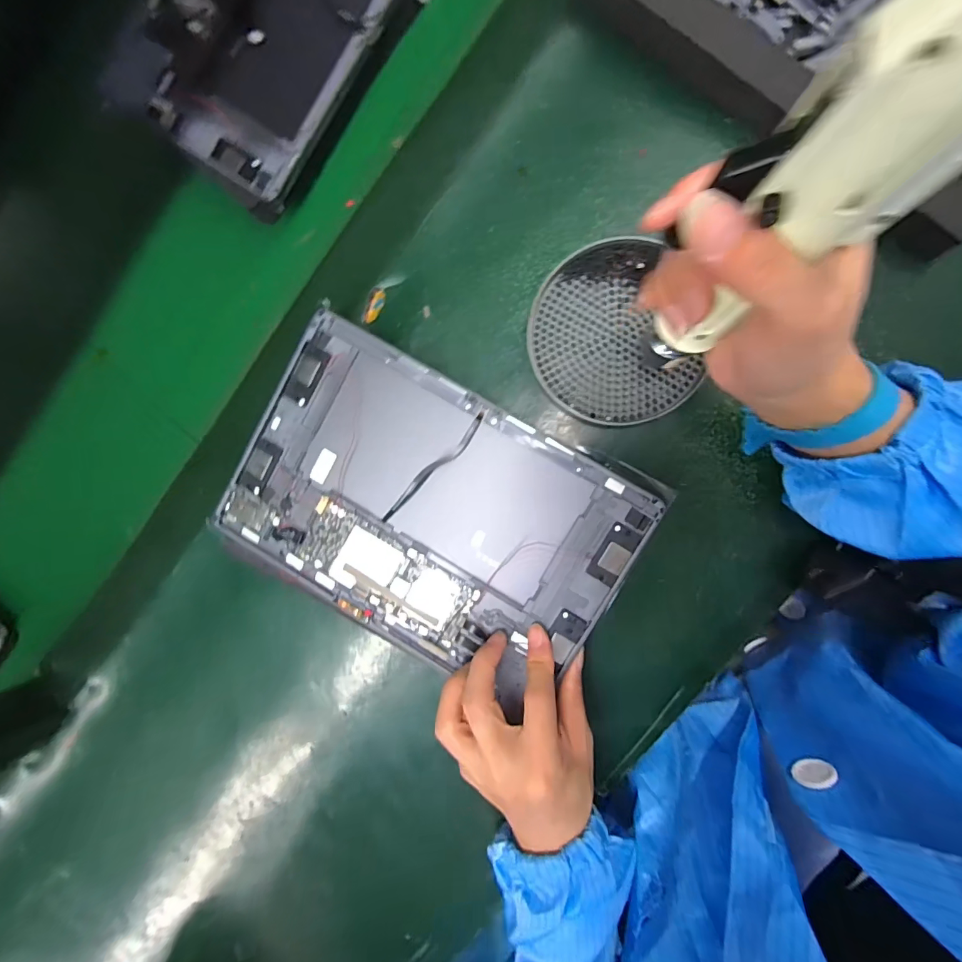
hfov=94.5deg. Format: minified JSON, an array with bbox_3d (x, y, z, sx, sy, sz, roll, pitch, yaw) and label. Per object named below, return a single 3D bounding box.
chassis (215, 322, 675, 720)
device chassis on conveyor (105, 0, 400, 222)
[{"bbox_3d":[-0.036,0.022,0.291,0.252,0.023,0.166,29,92,2],"label":"chassis"},{"bbox_3d":[-0.134,-0.332,0.298,0.155,0.029,0.253,36,96,7],"label":"device chassis on conveyor"}]

